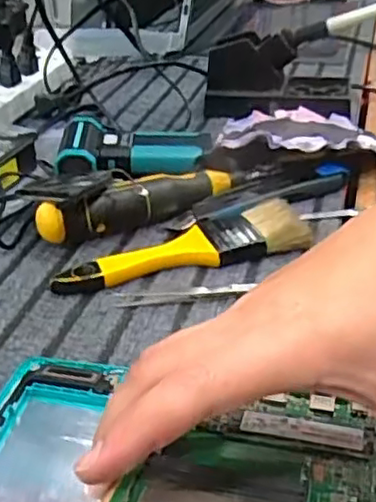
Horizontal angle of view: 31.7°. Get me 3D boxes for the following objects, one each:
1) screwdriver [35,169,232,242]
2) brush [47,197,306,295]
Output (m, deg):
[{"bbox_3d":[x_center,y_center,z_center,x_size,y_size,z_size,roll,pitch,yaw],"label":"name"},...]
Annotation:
[{"bbox_3d":[-0.039,-0.042,0.525,0.159,0.041,0.034,-19,35,-23],"label":"screwdriver"},{"bbox_3d":[-0.006,-0.004,0.488,0.185,0.021,0.055,-10,32,-10],"label":"brush"}]

